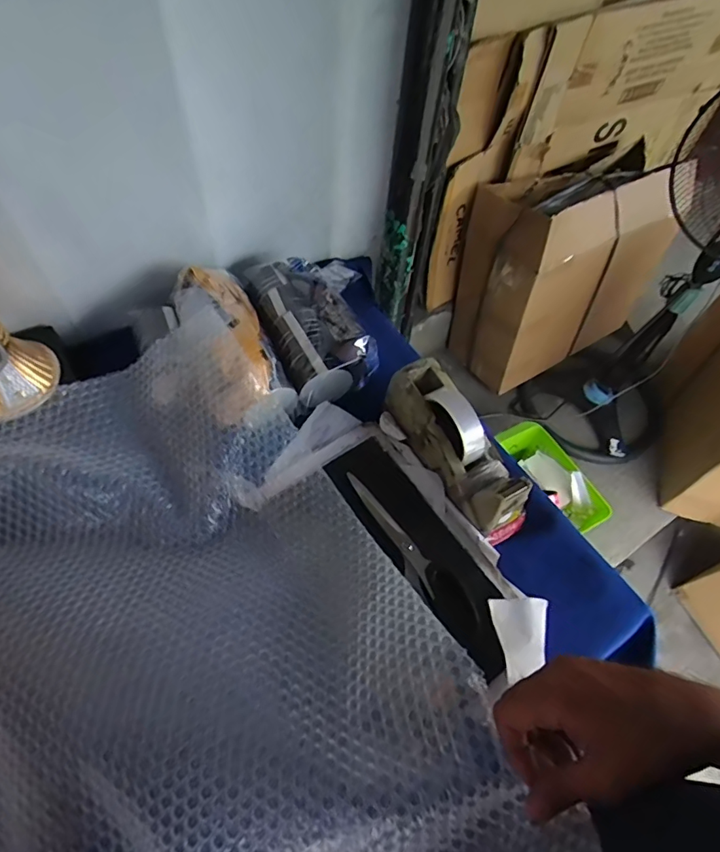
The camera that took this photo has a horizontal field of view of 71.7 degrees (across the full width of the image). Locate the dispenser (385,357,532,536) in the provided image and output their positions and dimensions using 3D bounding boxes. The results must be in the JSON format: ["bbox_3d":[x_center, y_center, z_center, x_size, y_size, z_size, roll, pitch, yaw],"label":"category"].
[{"bbox_3d":[0.110,0.016,0.577,0.067,0.097,0.201,-25,63,-19],"label":"dispenser"}]

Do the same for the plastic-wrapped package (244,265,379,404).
[{"bbox_3d":[-0.069,-0.145,0.698,0.124,0.065,0.234,-18,61,-15],"label":"plastic-wrapped package"}]

